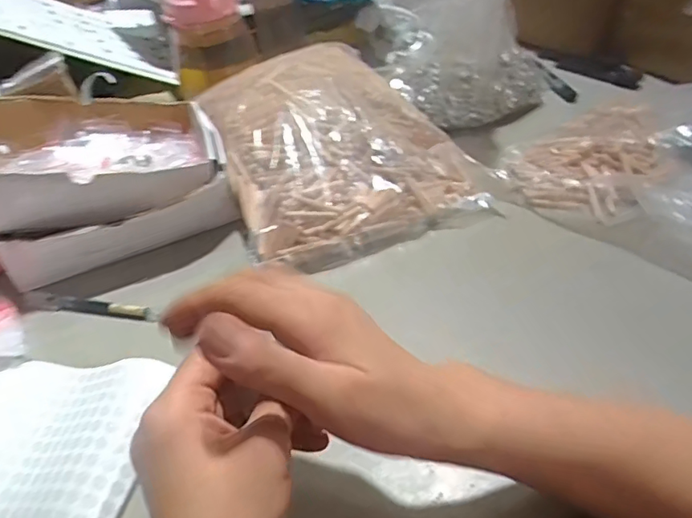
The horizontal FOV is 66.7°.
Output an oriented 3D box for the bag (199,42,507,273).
[{"bbox_3d":[-0.020,-0.138,0.585,0.240,0.096,0.298,-19,43,-13],"label":"bag"}]

